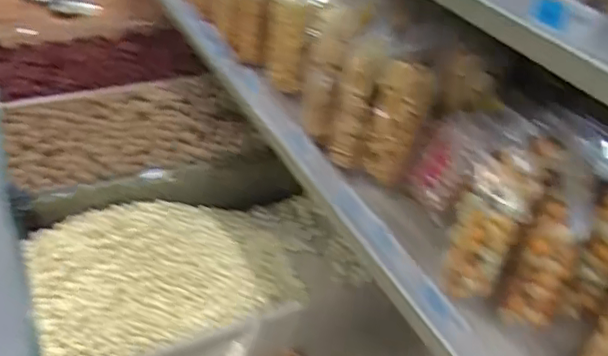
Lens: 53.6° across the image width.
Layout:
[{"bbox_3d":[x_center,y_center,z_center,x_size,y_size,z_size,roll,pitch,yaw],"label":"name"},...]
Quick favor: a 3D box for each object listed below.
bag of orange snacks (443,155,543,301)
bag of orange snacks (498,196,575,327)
[{"bbox_3d":[0.207,0.050,0.670,0.072,0.155,0.084,18,38,16],"label":"bag of orange snacks"},{"bbox_3d":[0.254,0.089,0.639,0.057,0.133,0.082,23,39,22],"label":"bag of orange snacks"}]

